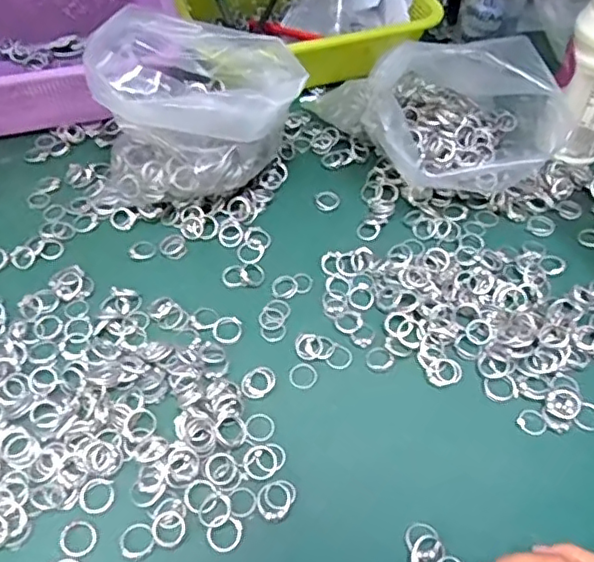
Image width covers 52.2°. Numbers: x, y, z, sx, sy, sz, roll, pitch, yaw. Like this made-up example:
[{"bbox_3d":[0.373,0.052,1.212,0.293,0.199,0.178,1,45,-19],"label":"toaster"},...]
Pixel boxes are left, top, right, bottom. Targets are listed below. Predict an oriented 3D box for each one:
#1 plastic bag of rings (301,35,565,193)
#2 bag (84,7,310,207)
[{"bbox_3d":[0.147,-0.142,0.532,0.168,0.126,0.093,-7,54,-6],"label":"plastic bag of rings"},{"bbox_3d":[-0.084,-0.139,0.520,0.170,0.136,0.107,-5,54,-6],"label":"bag"}]

